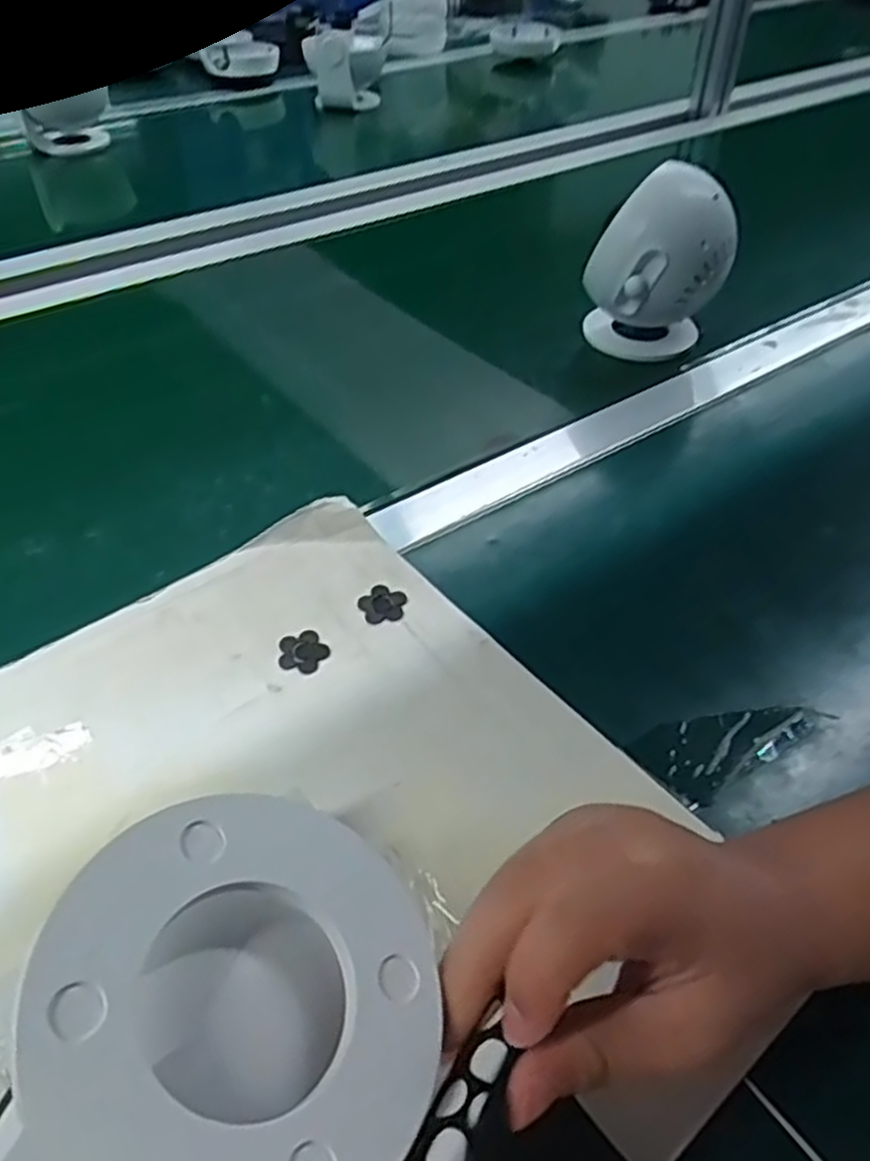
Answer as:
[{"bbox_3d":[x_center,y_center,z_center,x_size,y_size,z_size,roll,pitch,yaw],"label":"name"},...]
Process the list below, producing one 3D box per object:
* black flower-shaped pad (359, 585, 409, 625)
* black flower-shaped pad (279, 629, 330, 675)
[{"bbox_3d":[-0.029,0.012,0.437,0.025,0.004,0.027,7,46,7],"label":"black flower-shaped pad"},{"bbox_3d":[-0.068,0.037,0.417,0.025,0.004,0.026,-8,46,-9],"label":"black flower-shaped pad"}]

